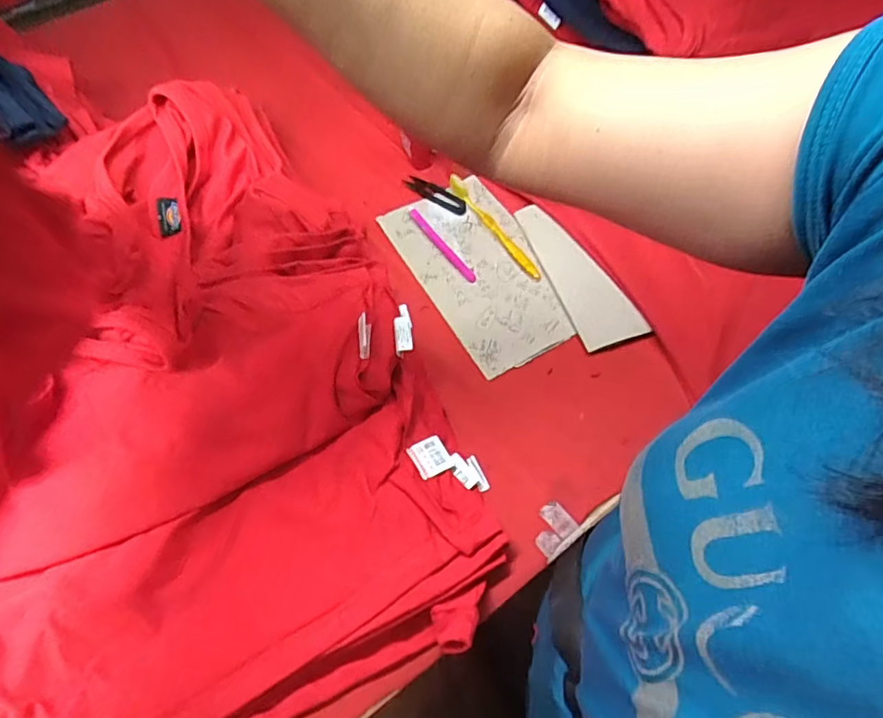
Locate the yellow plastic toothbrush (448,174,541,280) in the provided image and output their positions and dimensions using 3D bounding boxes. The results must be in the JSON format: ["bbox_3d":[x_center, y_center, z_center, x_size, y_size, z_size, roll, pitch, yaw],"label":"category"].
[{"bbox_3d":[0.058,-0.155,0.631,0.015,0.015,0.171,-30,62,-14],"label":"yellow plastic toothbrush"}]

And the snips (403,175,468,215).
[{"bbox_3d":[-0.007,-0.201,0.664,0.090,0.011,0.018,33,66,20],"label":"snips"}]

